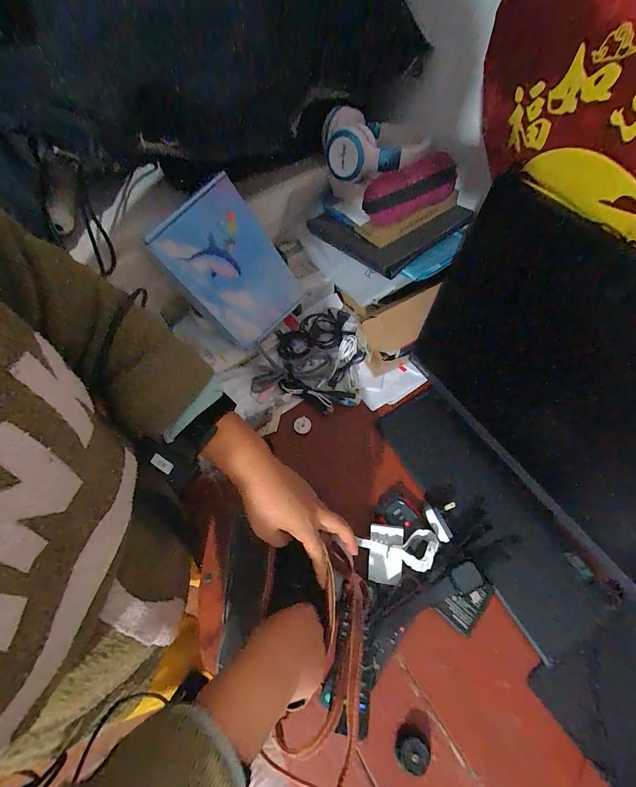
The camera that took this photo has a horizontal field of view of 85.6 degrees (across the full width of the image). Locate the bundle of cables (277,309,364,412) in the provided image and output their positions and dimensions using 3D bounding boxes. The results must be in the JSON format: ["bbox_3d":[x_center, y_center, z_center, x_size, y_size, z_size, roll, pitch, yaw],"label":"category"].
[{"bbox_3d":[0.003,-0.077,0.700,0.161,0.040,0.220,-4,62,0],"label":"bundle of cables"}]

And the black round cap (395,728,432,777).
[{"bbox_3d":[0.118,0.446,0.429,0.039,0.027,0.035,8,62,6],"label":"black round cap"}]

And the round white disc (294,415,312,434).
[{"bbox_3d":[-0.029,0.059,0.649,0.031,0.004,0.031,15,63,10],"label":"round white disc"}]

